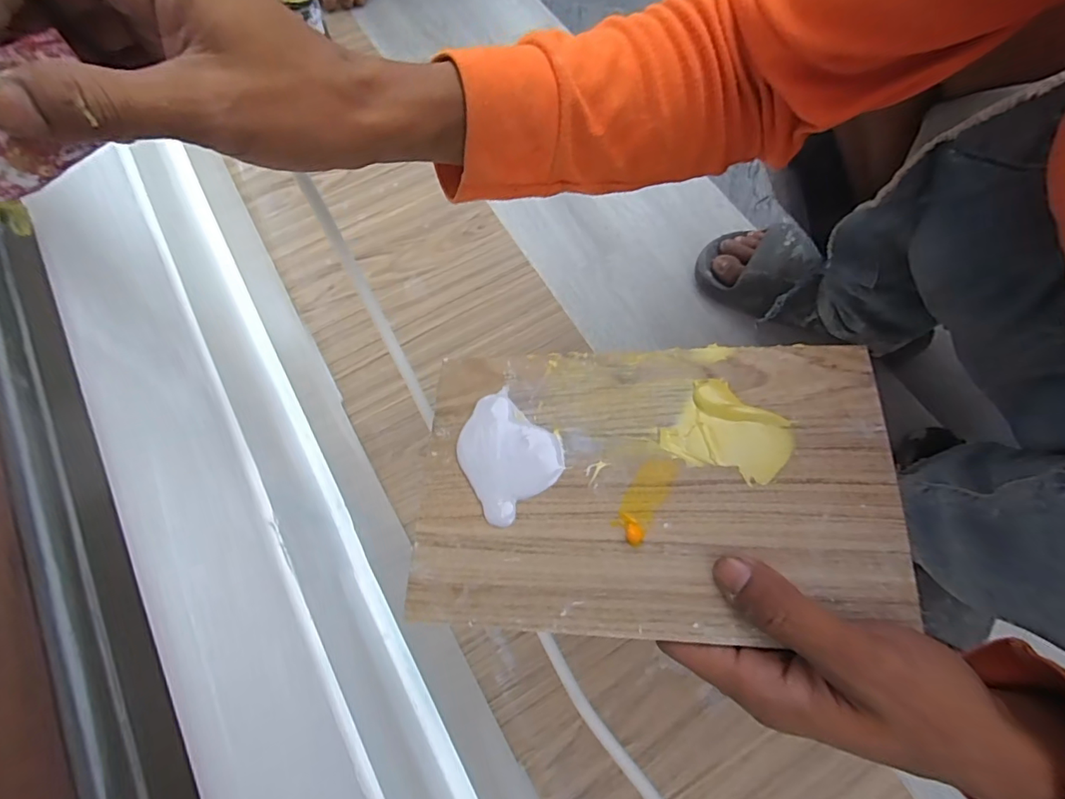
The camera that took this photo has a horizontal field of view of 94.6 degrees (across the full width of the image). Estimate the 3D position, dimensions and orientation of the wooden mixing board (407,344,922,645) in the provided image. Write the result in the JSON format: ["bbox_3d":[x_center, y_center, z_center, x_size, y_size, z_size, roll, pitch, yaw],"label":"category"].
[{"bbox_3d":[0.059,0.042,0.263,0.240,0.008,0.150,-1,66,10],"label":"wooden mixing board"}]

